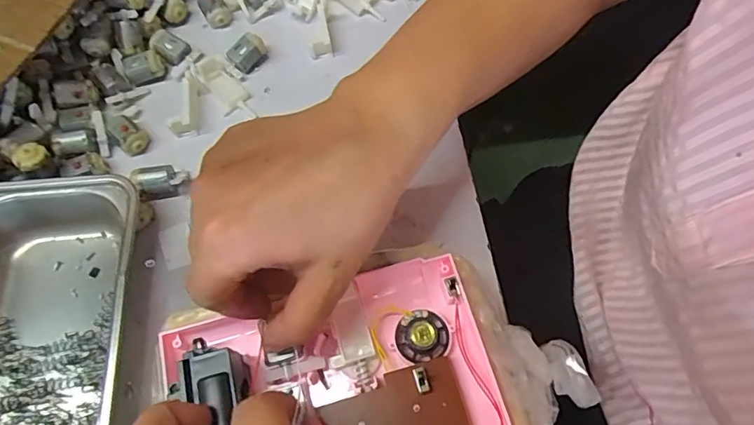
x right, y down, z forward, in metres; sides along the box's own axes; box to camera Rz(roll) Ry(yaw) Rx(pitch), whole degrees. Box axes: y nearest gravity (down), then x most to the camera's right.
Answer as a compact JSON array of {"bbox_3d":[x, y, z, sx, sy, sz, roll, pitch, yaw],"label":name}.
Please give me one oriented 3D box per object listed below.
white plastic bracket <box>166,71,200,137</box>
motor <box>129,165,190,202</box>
[{"bbox_3d":[-0.141,-0.082,0.370,0.019,0.022,0.050,-7,66,-4],"label":"white plastic bracket"},{"bbox_3d":[-0.146,-0.021,0.344,0.033,0.017,0.020,-17,67,-8],"label":"motor"}]

